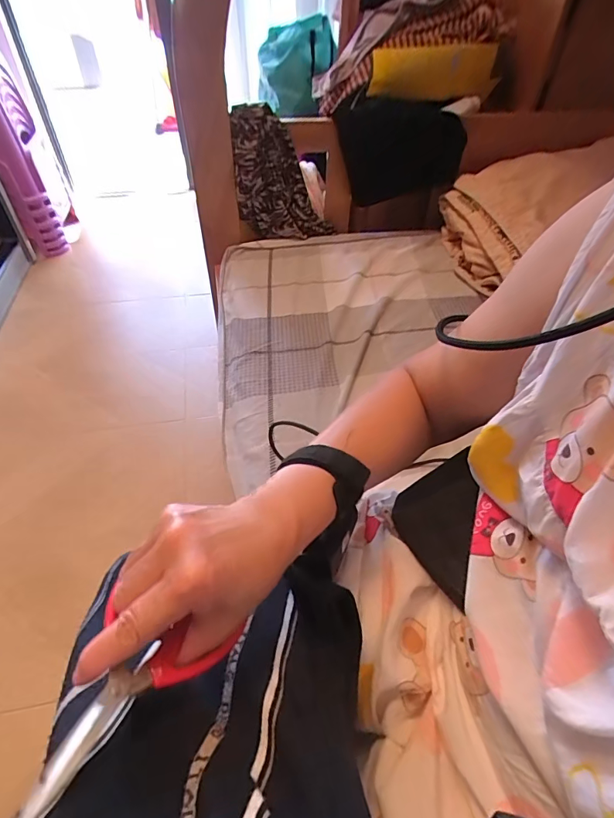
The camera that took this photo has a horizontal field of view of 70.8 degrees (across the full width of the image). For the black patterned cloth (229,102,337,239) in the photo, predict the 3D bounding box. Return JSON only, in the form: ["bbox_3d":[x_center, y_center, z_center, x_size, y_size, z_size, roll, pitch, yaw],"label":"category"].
[{"bbox_3d":[-0.063,-0.531,0.989,0.207,0.283,0.071,-1,48,-2],"label":"black patterned cloth"}]

